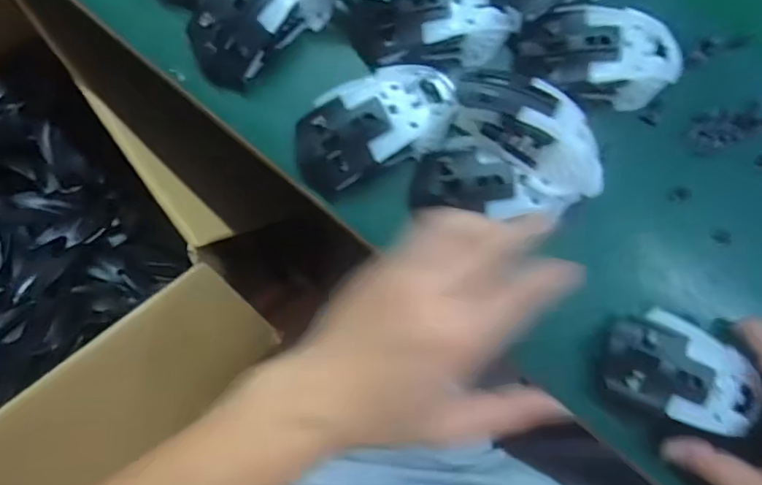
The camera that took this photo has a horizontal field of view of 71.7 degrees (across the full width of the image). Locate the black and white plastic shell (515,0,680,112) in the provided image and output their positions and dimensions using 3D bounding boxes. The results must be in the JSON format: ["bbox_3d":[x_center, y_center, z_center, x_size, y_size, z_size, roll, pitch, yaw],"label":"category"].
[{"bbox_3d":[0.160,-0.134,0.376,0.121,0.036,0.065,11,82,-3],"label":"black and white plastic shell"}]

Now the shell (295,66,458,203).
[{"bbox_3d":[-0.004,-0.081,0.362,0.112,0.035,0.063,-27,85,-7],"label":"shell"}]

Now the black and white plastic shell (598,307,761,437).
[{"bbox_3d":[0.197,0.082,0.347,0.098,0.029,0.066,16,82,-2],"label":"black and white plastic shell"}]

